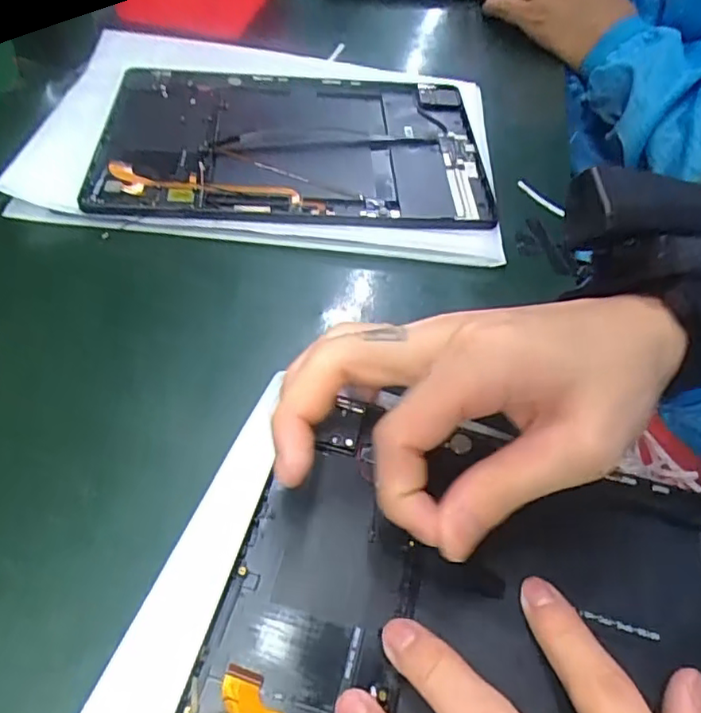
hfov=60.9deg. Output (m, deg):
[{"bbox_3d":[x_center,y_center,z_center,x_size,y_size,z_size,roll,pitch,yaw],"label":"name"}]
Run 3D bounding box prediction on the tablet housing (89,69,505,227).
[{"bbox_3d":[-0.035,-0.134,0.375,0.235,0.011,0.146,2,54,-4],"label":"tablet housing"}]

